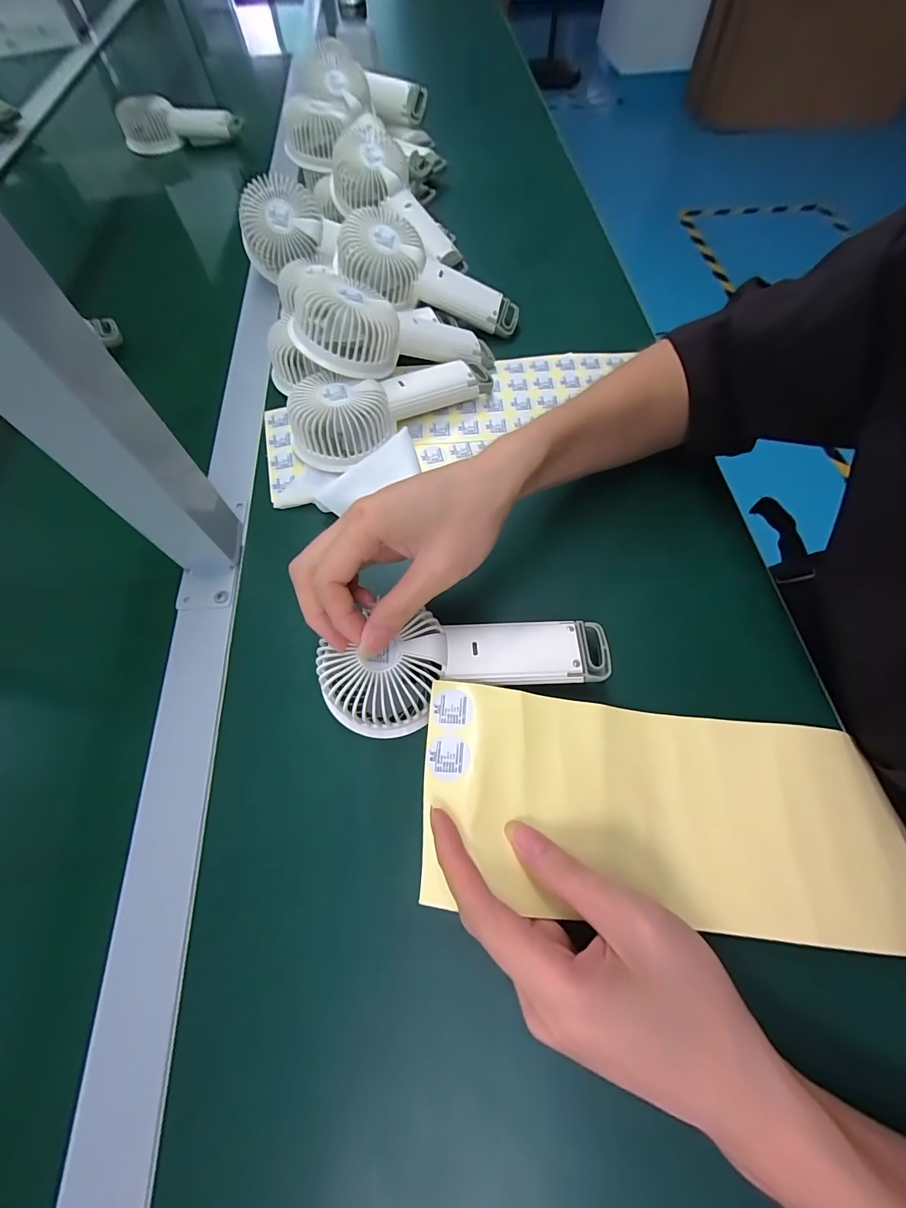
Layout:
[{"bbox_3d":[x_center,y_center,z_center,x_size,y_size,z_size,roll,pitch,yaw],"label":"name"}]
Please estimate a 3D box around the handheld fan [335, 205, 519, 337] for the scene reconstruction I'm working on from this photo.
[{"bbox_3d":[-0.021,-0.324,0.417,0.186,0.049,0.070,16,63,-16],"label":"handheld fan"}]

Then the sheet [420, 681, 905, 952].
[{"bbox_3d":[0.120,0.113,0.233,0.270,0.015,0.109,8,61,-3],"label":"sheet"}]

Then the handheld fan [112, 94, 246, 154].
[{"bbox_3d":[-0.421,-0.738,0.639,0.175,0.051,0.033,-3,64,-1],"label":"handheld fan"}]

